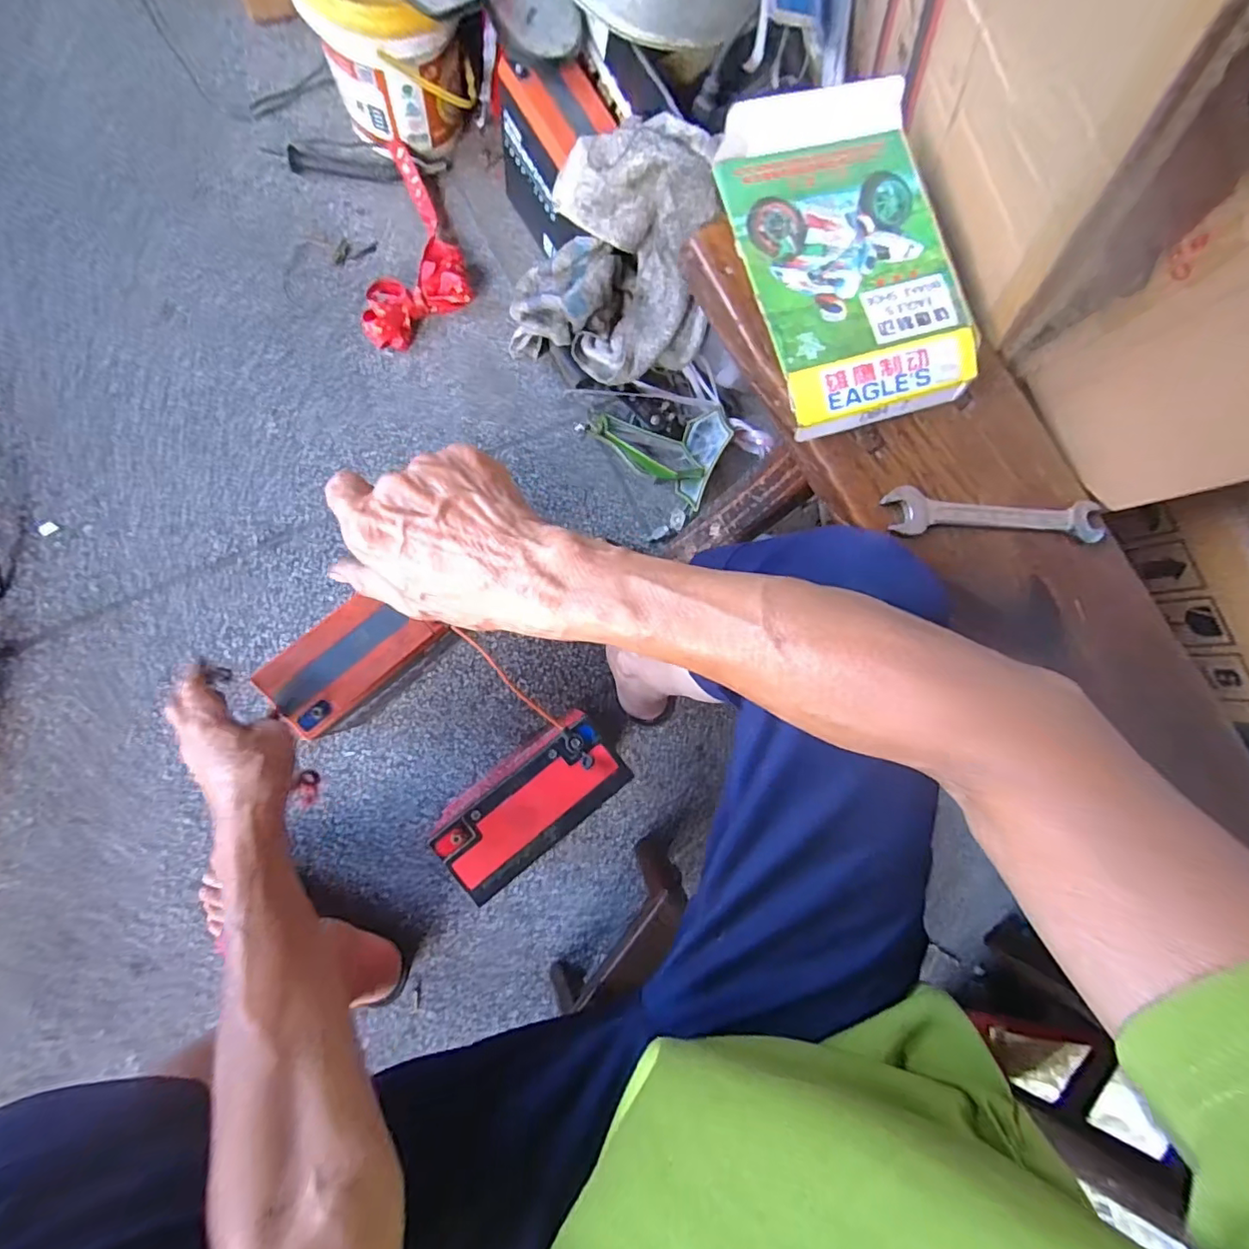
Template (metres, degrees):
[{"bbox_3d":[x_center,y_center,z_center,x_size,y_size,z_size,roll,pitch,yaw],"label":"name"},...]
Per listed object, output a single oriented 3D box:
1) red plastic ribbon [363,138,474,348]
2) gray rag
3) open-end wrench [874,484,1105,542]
[{"bbox_3d":[-0.252,-0.473,0.702,0.121,0.039,0.264,8,82,-6],"label":"red plastic ribbon"},{"bbox_3d":[-0.015,-0.397,0.613,0.223,0.192,0.168,2,83,-7],"label":"gray rag"},{"bbox_3d":[0.226,-0.065,0.330,0.143,0.012,0.026,2,84,-9],"label":"open-end wrench"}]

